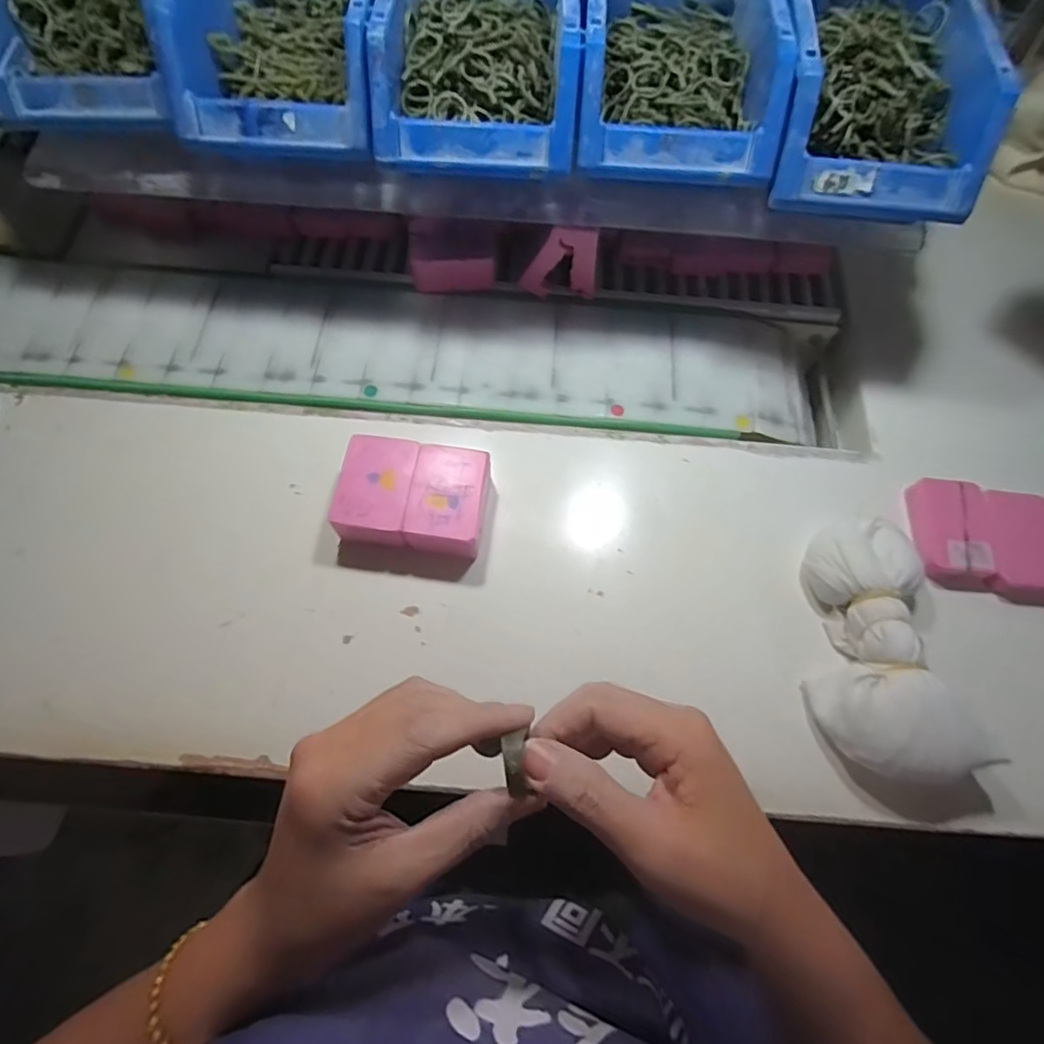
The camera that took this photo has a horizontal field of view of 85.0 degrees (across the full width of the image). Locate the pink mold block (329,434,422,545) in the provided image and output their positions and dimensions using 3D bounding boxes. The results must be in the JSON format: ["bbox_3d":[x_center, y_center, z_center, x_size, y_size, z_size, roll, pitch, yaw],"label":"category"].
[{"bbox_3d":[-0.099,-0.020,0.396,0.049,0.036,0.072,8,68,1],"label":"pink mold block"}]

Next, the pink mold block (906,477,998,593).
[{"bbox_3d":[0.304,0.008,0.405,0.048,0.022,0.075,5,68,0],"label":"pink mold block"}]

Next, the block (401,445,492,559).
[{"bbox_3d":[-0.049,-0.011,0.394,0.051,0.033,0.072,9,68,2],"label":"block"}]

